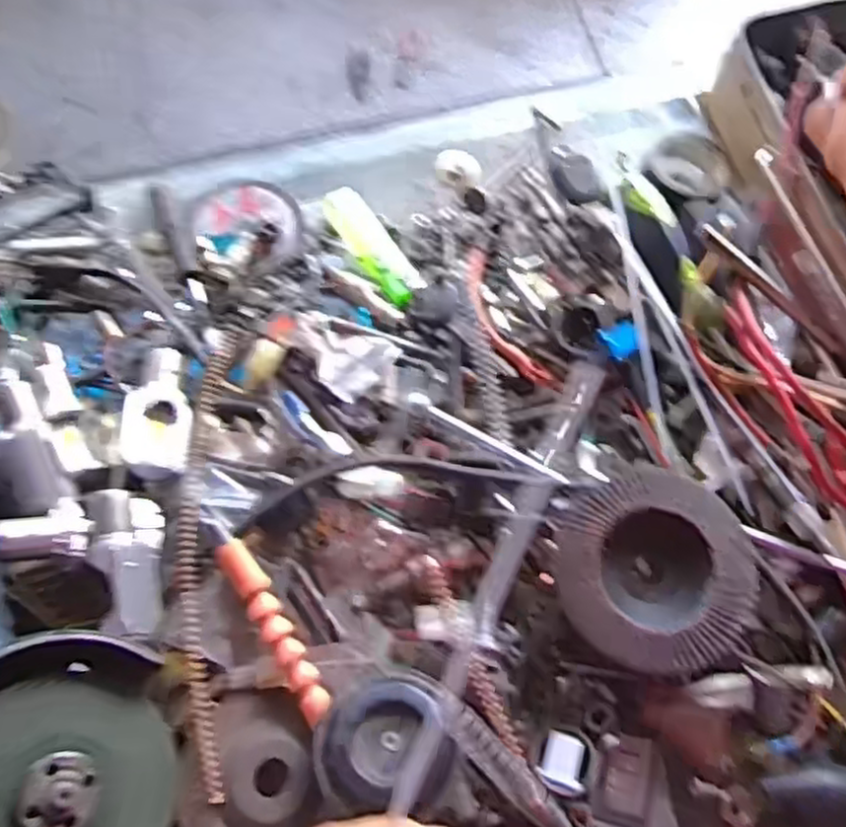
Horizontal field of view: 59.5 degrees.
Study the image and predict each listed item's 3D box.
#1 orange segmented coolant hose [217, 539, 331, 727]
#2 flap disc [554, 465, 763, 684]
[{"bbox_3d":[-0.071,0.105,0.364,0.019,0.016,0.093,-25,84,-43],"label":"orange segmented coolant hose"},{"bbox_3d":[0.115,0.077,0.369,0.092,0.018,0.100,0,69,-1],"label":"flap disc"}]

